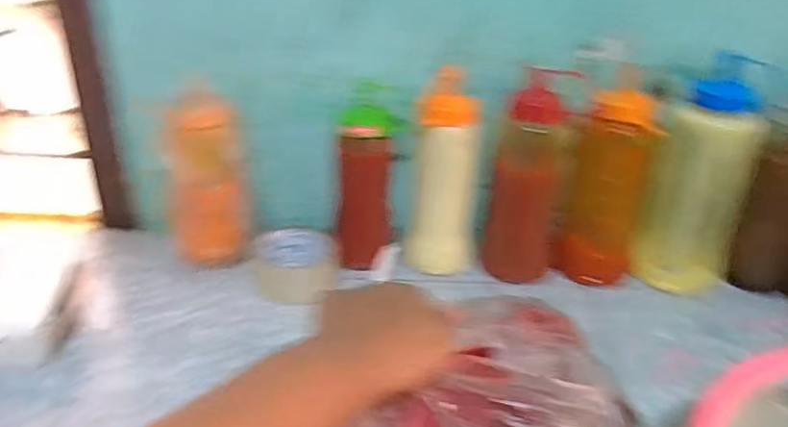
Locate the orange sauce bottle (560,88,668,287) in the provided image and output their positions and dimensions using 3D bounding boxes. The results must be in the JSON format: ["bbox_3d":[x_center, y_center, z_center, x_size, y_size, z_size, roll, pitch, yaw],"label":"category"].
[{"bbox_3d":[0.230,-0.025,0.657,0.074,0.202,0.062,4,30,4],"label":"orange sauce bottle"}]

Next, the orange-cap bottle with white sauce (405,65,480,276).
[{"bbox_3d":[0.052,-0.036,0.651,0.067,0.200,0.070,10,31,13],"label":"orange-cap bottle with white sauce"}]

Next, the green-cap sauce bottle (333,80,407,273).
[{"bbox_3d":[-0.028,-0.027,0.655,0.073,0.187,0.060,0,30,-4],"label":"green-cap sauce bottle"}]

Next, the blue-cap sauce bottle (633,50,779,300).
[{"bbox_3d":[0.323,-0.030,0.643,0.091,0.227,0.098,18,33,26],"label":"blue-cap sauce bottle"}]

